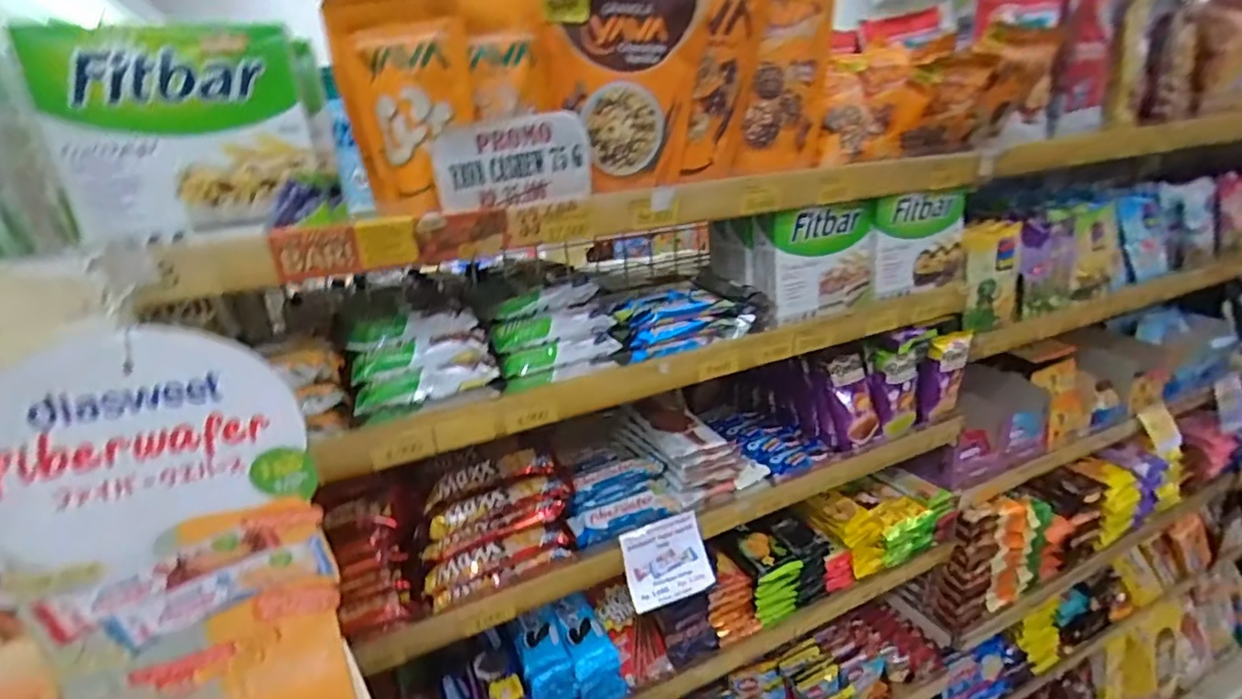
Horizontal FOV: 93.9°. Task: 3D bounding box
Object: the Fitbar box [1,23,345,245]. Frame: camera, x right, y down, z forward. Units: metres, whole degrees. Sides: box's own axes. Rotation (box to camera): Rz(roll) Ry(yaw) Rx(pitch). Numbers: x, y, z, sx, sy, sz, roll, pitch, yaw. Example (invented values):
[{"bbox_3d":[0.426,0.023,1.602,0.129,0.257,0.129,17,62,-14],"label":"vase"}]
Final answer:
[{"bbox_3d":[-0.302,-0.157,0.417,0.160,0.132,0.055,-12,20,-18],"label":"Fitbar box"}]

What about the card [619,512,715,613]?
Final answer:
[{"bbox_3d":[0.052,0.234,0.645,0.097,0.085,0.005,-12,-12,-21],"label":"card"}]

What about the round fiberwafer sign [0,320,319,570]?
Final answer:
[{"bbox_3d":[-0.270,0.054,0.320,0.163,0.126,0.011,-24,22,-17],"label":"round fiberwafer sign"}]

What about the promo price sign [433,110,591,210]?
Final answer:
[{"bbox_3d":[-0.086,-0.153,0.472,0.124,0.070,0.008,-14,34,-20],"label":"promo price sign"}]

